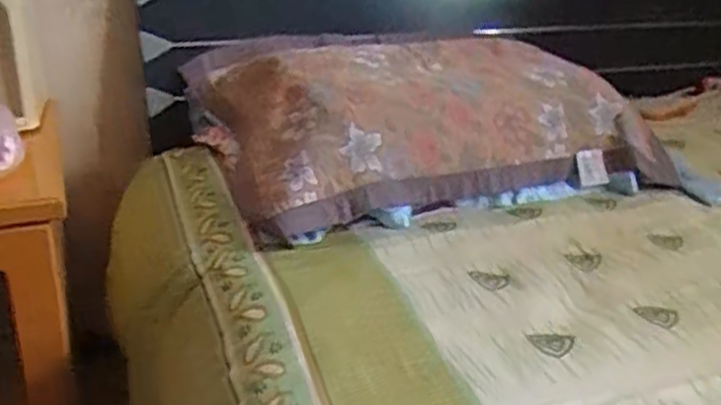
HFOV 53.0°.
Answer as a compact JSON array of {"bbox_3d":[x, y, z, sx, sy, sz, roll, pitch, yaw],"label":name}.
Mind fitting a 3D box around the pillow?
[{"bbox_3d":[0.111,-0.147,1.218,0.717,0.195,0.424,-9,28,-19],"label":"pillow"}]

